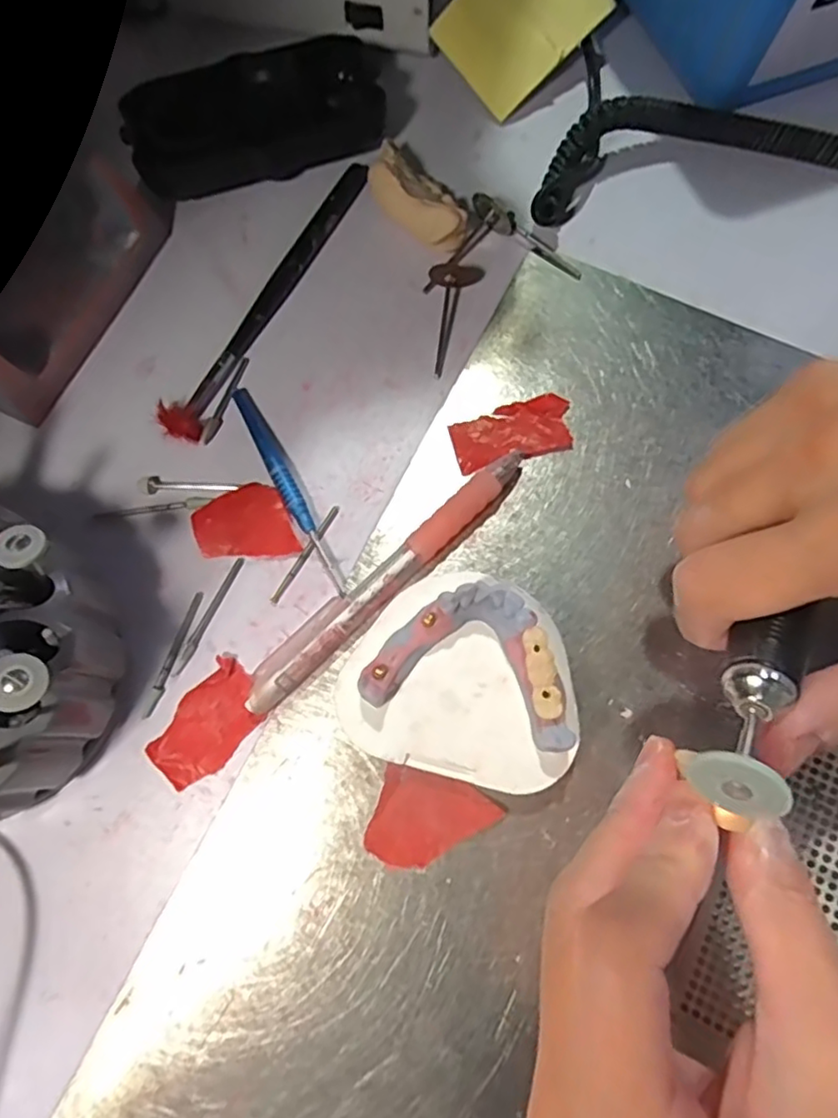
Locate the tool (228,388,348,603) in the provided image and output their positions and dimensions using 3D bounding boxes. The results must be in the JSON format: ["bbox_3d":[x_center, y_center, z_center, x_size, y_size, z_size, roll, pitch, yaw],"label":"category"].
[{"bbox_3d":[-0.051,-0.030,0.247,0.009,0.006,0.096,-27,76,-7],"label":"tool"}]

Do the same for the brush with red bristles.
[{"bbox_3d":[-0.063,-0.112,0.269,0.017,0.009,0.147,28,76,7],"label":"brush with red bristles"}]

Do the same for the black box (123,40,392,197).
[{"bbox_3d":[-0.070,-0.194,0.277,0.111,0.034,0.046,-21,76,-6],"label":"black box"}]

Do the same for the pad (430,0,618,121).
[{"bbox_3d":[0.048,-0.247,0.285,0.071,0.007,0.049,-44,106,6],"label":"pad"}]

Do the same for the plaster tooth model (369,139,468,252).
[{"bbox_3d":[0.001,-0.155,0.272,0.056,0.022,0.024,42,79,11],"label":"plaster tooth model"}]

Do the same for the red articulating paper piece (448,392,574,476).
[{"bbox_3d":[0.037,-0.051,0.250,0.047,0.004,0.024,-15,75,-4],"label":"red articulating paper piece"}]

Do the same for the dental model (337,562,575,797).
[{"bbox_3d":[0.016,0.039,0.211,0.076,0.031,0.065,17,75,5],"label":"dental model"}]

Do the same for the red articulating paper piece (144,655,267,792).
[{"bbox_3d":[-0.075,0.059,0.224,0.027,0.005,0.043,38,78,10],"label":"red articulating paper piece"}]

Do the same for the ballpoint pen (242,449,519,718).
[{"bbox_3d":[-0.012,0.006,0.233,0.130,0.013,0.015,-42,79,-10],"label":"ballpoint pen"}]

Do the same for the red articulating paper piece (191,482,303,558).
[{"bbox_3d":[-0.068,-0.013,0.244,0.037,0.004,0.031,-19,75,-5],"label":"red articulating paper piece"}]

